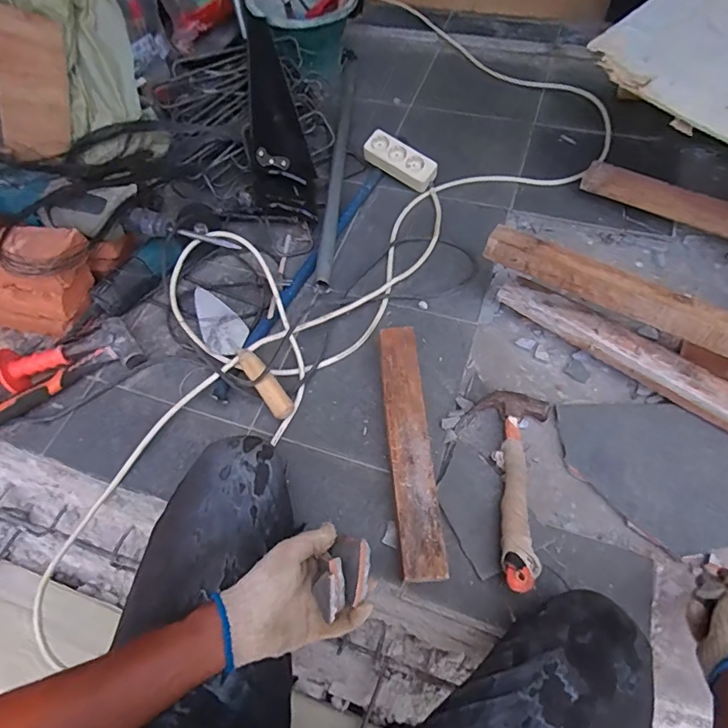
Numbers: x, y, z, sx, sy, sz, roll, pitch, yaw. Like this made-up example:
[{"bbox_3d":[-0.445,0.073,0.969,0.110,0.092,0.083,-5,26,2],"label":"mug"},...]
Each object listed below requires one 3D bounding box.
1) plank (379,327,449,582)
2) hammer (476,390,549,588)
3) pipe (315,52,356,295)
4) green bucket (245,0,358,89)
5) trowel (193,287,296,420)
[{"bbox_3d":[0.065,0.115,0.705,0.064,0.043,0.386,-5,59,1],"label":"plank"},{"bbox_3d":[0.200,0.165,0.670,0.109,0.070,0.288,12,61,11],"label":"hammer"},{"bbox_3d":[-0.056,-0.472,1.043,0.033,0.030,0.798,1,60,5],"label":"pipe"},{"bbox_3d":[-0.143,-0.845,1.177,0.261,0.176,0.284,-2,59,3],"label":"green bucket"},{"bbox_3d":[-0.208,-0.017,0.785,0.072,0.080,0.269,-33,63,-15],"label":"trowel"}]

